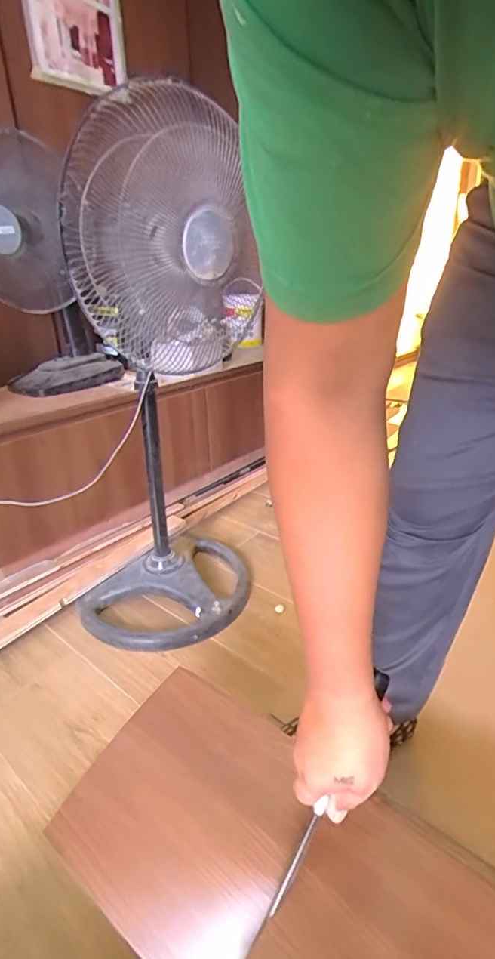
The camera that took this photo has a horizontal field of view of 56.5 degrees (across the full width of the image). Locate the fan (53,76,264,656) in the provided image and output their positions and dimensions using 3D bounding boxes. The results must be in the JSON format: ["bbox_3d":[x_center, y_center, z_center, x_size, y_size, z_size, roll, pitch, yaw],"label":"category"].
[{"bbox_3d":[-0.190,-0.135,0.902,0.386,0.932,0.318,-12,26,-21],"label":"fan"}]

